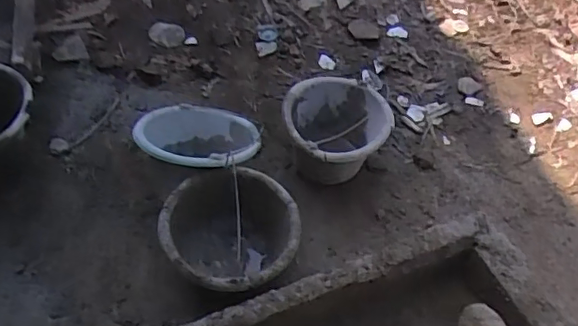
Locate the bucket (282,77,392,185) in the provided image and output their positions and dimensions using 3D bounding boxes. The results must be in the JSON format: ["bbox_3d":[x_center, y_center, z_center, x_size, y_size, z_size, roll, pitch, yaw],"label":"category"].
[{"bbox_3d":[0.101,-0.060,1.307,0.233,0.166,0.235,2,51,-2],"label":"bucket"}]

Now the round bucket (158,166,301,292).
[{"bbox_3d":[-0.113,0.159,1.117,0.249,0.172,0.253,2,51,-2],"label":"round bucket"}]

